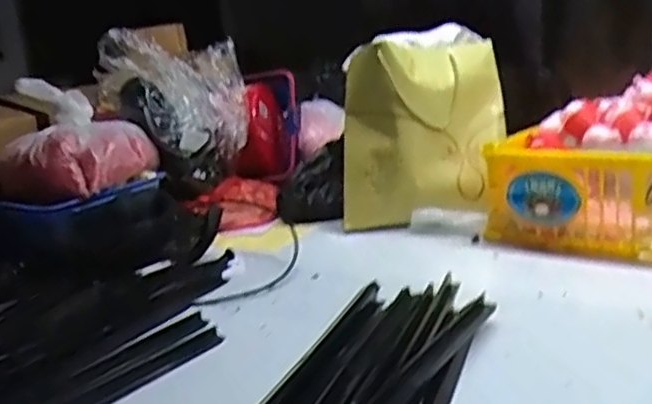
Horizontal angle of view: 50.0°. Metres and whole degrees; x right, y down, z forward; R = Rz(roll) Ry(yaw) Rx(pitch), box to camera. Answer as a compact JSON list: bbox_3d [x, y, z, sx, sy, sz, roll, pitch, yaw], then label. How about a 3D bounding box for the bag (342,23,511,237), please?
[{"bbox_3d":[0.167,-0.126,1.214,0.266,0.303,0.203,-2,14,11],"label":"bag"}]

